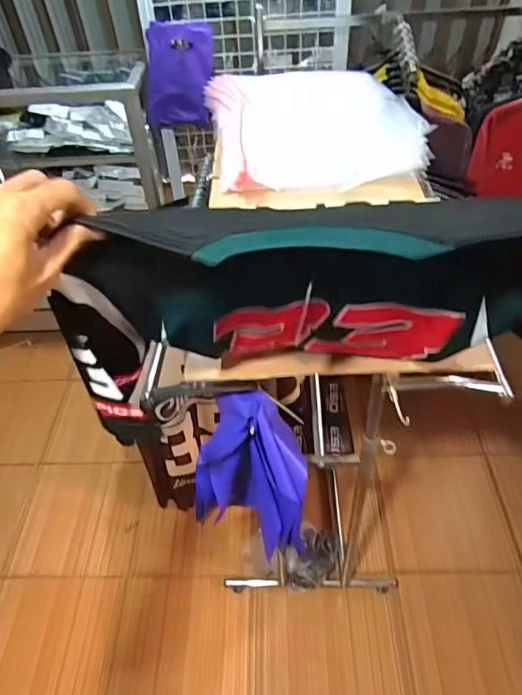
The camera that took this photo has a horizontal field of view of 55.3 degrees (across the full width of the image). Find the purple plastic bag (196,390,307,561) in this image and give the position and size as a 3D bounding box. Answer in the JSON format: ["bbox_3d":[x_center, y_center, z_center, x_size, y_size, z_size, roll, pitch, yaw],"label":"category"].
[{"bbox_3d":[-0.017,0.215,0.847,0.181,0.276,0.138,1,47,6],"label":"purple plastic bag"}]

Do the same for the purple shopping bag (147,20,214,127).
[{"bbox_3d":[-0.247,-0.833,1.533,0.194,0.280,0.019,0,38,-10],"label":"purple shopping bag"}]

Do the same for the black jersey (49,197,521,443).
[{"bbox_3d":[0.071,-0.050,0.500,0.471,0.265,0.162,-5,47,0],"label":"black jersey"}]

